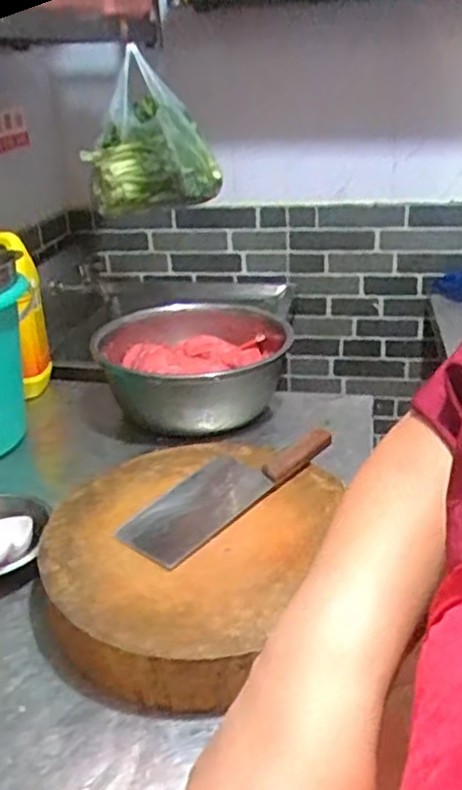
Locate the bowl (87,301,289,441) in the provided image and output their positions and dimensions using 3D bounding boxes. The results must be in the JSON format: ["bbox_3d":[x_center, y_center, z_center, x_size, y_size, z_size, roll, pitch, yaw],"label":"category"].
[{"bbox_3d":[-0.067,-0.057,1.219,0.321,0.135,0.379,-3,25,-1],"label":"bowl"}]

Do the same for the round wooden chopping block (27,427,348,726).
[{"bbox_3d":[-0.048,0.176,0.801,0.301,0.090,0.368,10,28,24],"label":"round wooden chopping block"}]

